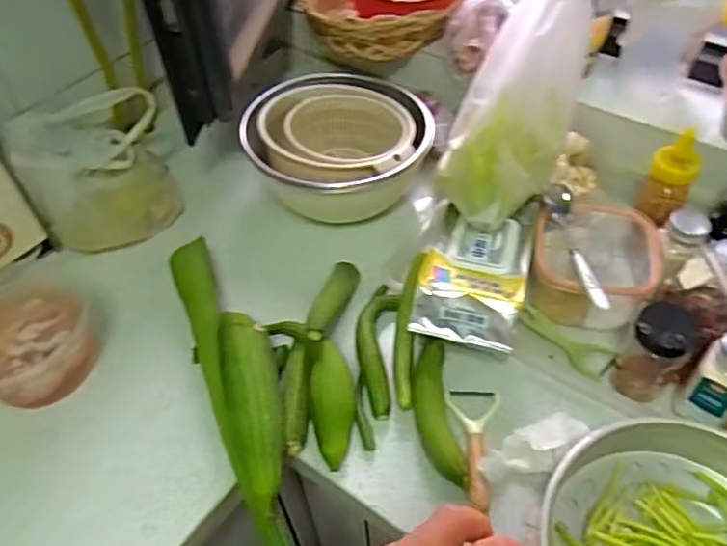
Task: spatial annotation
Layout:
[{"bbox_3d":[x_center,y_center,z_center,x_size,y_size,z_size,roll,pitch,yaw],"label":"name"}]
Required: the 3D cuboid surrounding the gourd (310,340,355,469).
[{"bbox_3d":[-0.034,0.140,0.651,0.049,0.043,0.137,-2,65,1],"label":"gourd"}]

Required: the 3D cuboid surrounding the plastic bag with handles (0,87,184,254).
[{"bbox_3d":[-0.357,-0.142,0.822,0.182,0.173,0.149,-23,53,-15],"label":"plastic bag with handles"}]

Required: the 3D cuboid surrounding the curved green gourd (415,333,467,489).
[{"bbox_3d":[0.078,0.145,0.649,0.042,0.032,0.167,-5,51,-1],"label":"curved green gourd"}]

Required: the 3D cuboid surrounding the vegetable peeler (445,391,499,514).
[{"bbox_3d":[0.115,0.177,0.628,0.054,0.020,0.131,3,51,6],"label":"vegetable peeler"}]

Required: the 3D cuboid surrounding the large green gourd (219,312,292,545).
[{"bbox_3d":[-0.108,0.162,0.622,0.057,0.082,0.275,-13,51,-7],"label":"large green gourd"}]

